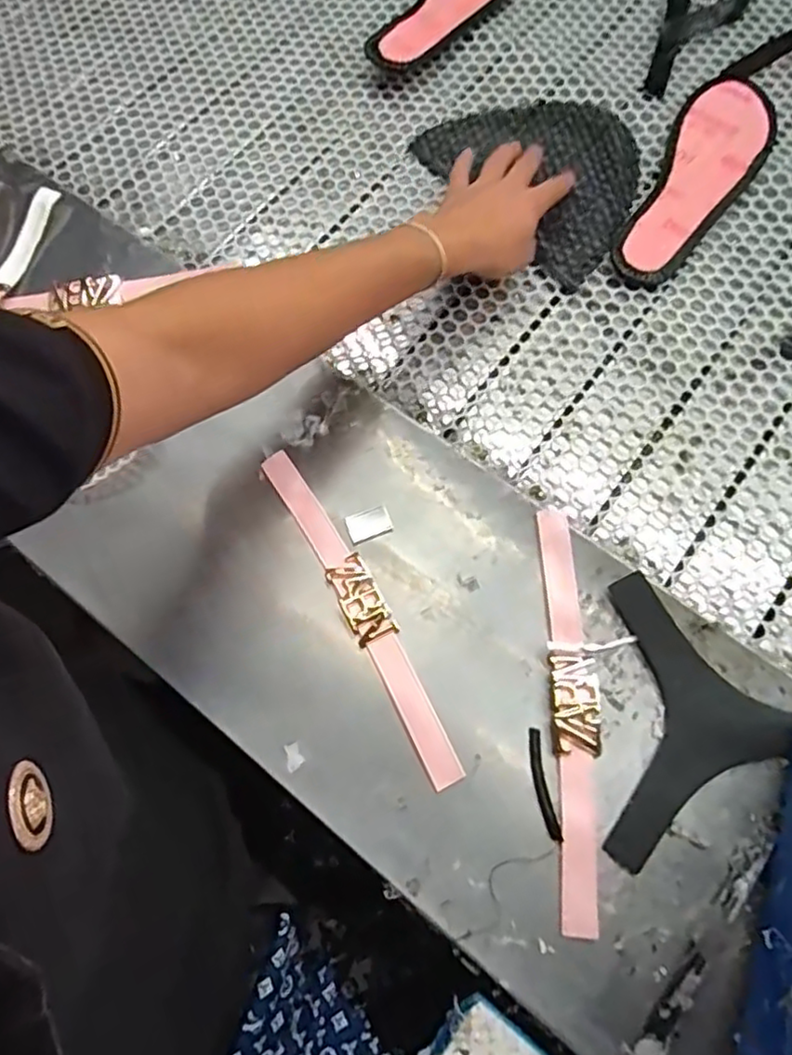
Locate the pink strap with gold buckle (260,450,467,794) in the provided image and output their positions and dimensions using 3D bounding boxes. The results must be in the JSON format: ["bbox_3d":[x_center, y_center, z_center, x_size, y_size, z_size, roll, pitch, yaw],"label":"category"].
[{"bbox_3d":[-0.023,0.052,0.443,0.029,0.007,0.252,-28,72,-7],"label":"pink strap with gold buckle"}]

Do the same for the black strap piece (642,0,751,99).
[{"bbox_3d":[0.298,-0.519,0.623,0.083,0.023,0.252,12,73,4],"label":"black strap piece"}]

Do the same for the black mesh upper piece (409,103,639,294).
[{"bbox_3d":[0.138,-0.320,0.576,0.159,0.016,0.207,-37,74,-10],"label":"black mesh upper piece"}]

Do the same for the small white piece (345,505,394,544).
[{"bbox_3d":[-0.019,-0.003,0.461,0.030,0.004,0.020,-20,72,-5],"label":"small white piece"}]

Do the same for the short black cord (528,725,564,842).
[{"bbox_3d":[0.089,0.157,0.398,0.011,0.004,0.065,-9,71,-1],"label":"short black cord"}]

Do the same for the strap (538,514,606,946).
[{"bbox_3d":[0.113,0.112,0.409,0.029,0.010,0.250,0,71,2],"label":"strap"}]

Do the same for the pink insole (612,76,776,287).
[{"bbox_3d":[0.258,-0.296,0.556,0.075,0.017,0.223,28,74,11],"label":"pink insole"}]

